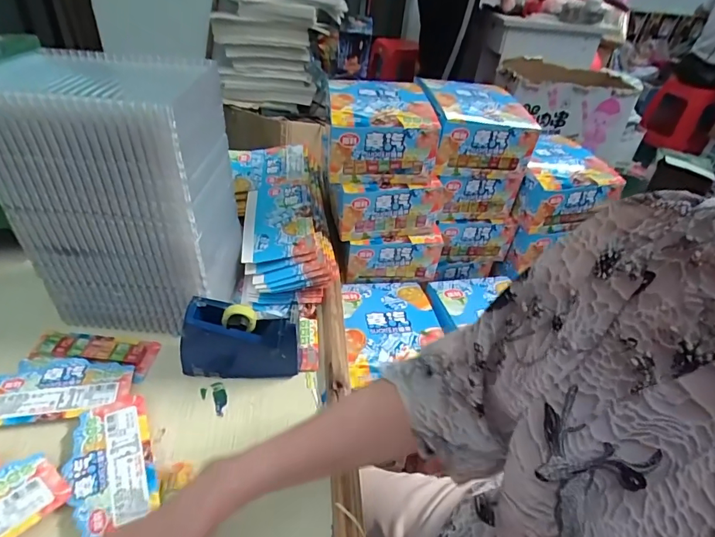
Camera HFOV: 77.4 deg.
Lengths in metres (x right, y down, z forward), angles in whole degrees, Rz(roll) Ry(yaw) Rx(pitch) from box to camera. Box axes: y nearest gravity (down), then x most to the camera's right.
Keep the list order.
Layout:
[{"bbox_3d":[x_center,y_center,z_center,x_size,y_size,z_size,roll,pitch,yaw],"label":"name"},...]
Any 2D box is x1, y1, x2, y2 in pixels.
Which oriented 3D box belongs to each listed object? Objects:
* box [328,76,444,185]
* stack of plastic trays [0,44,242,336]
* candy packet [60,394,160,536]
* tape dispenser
[{"bbox_3d":[0.027,-0.218,0.687,0.157,0.090,0.172,0,39,-9],"label":"box"},{"bbox_3d":[-0.271,-0.078,0.537,0.217,0.297,0.156,6,38,-1],"label":"stack of plastic trays"},{"bbox_3d":[-0.245,0.188,0.438,0.076,0.004,0.133,-13,43,-23],"label":"candy packet"},{"bbox_3d":[-0.135,0.085,0.525,0.133,0.088,0.049,4,39,-4],"label":"tape dispenser"}]

